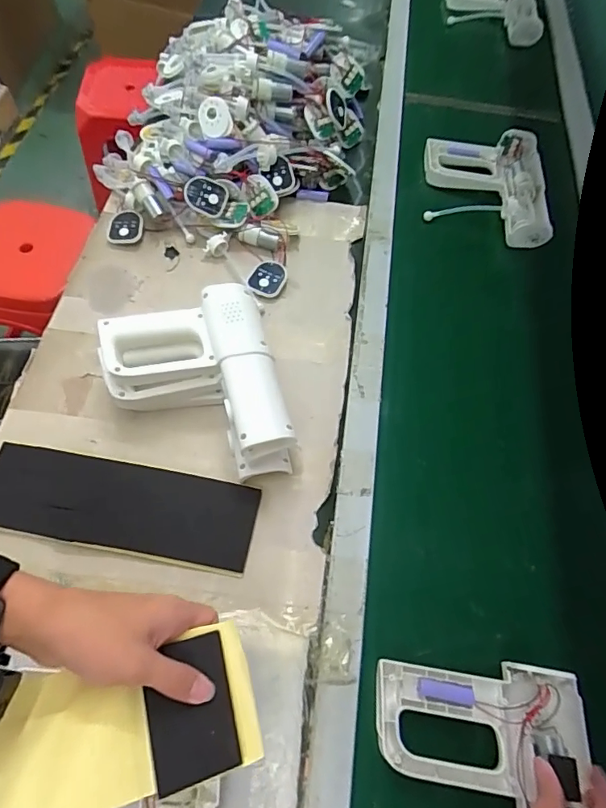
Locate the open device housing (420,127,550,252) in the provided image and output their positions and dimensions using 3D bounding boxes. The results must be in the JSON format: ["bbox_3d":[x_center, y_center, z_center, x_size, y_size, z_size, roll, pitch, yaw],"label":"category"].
[{"bbox_3d":[0.284,-0.345,0.759,0.192,0.033,0.218,10,65,2],"label":"open device housing"}]

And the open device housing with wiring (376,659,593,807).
[{"bbox_3d":[0.153,0.333,0.408,0.183,0.036,0.207,7,63,1],"label":"open device housing with wiring"}]

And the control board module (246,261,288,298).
[{"bbox_3d":[-0.051,-0.175,0.680,0.052,0.009,0.052,22,88,6],"label":"control board module"}]

